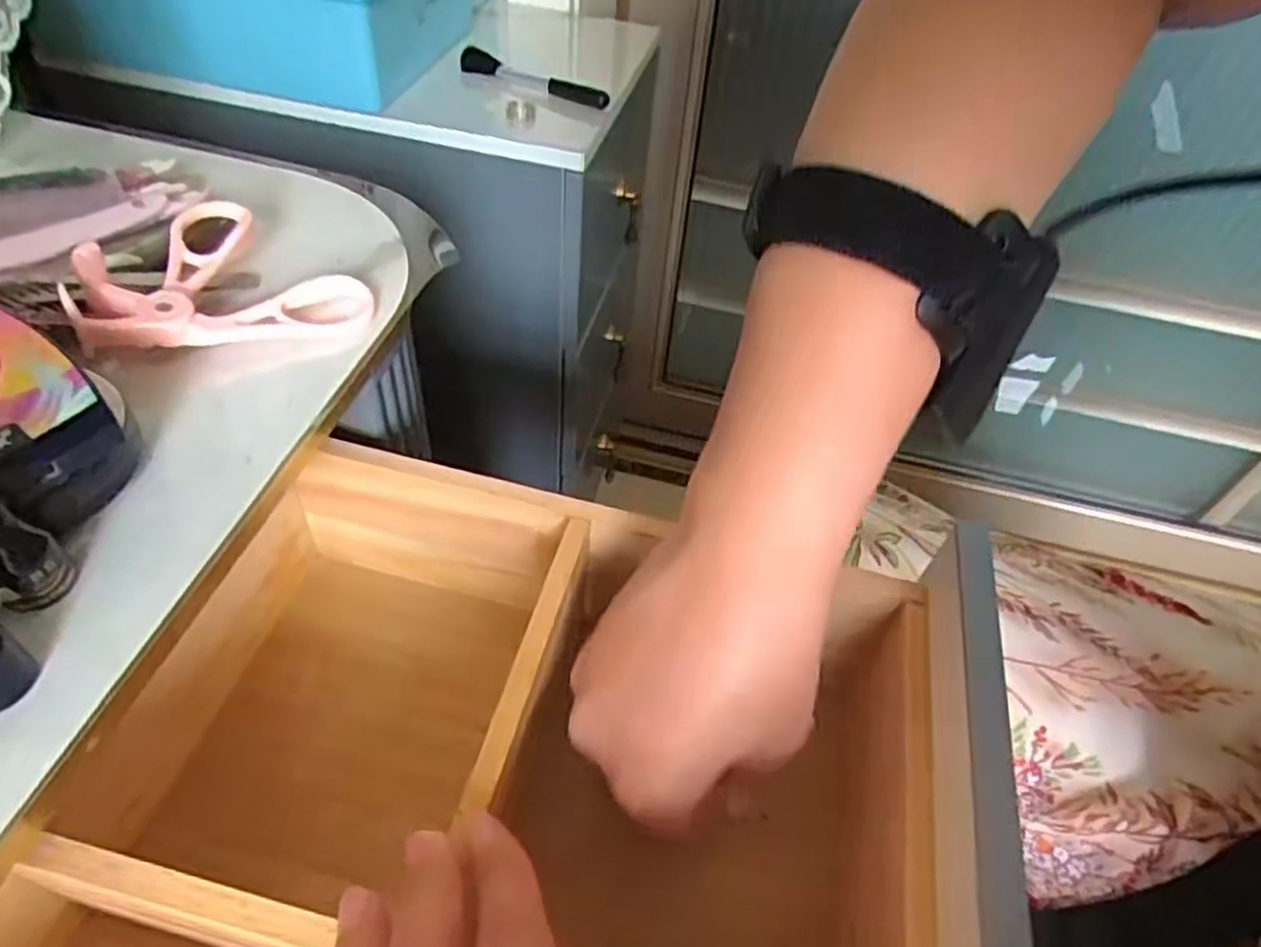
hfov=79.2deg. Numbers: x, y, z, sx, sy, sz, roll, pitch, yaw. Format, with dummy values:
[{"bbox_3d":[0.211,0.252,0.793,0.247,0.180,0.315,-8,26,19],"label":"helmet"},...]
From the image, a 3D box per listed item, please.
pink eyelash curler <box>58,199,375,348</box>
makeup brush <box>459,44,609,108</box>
[{"bbox_3d":[-0.154,-0.079,0.284,0.096,0.027,0.077,-15,52,-19],"label":"pink eyelash curler"},{"bbox_3d":[-0.071,-0.292,0.562,0.129,0.016,0.014,28,51,17],"label":"makeup brush"}]

